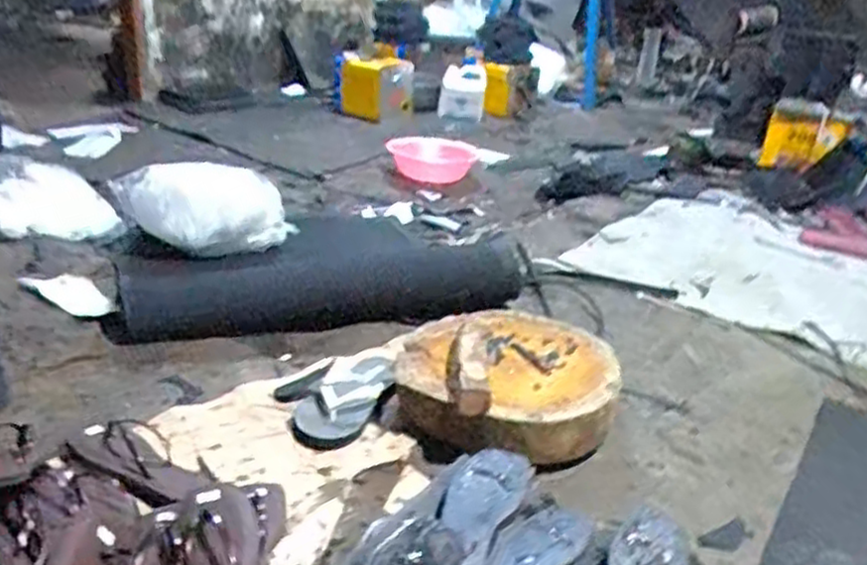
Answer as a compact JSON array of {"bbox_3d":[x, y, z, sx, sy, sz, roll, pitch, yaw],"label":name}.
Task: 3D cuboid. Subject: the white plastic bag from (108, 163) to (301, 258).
[{"bbox_3d":[-0.547,-0.167,1.779,0.376,0.211,0.214,3,25,-1],"label":"white plastic bag"}]

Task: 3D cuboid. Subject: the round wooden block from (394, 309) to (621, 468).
[{"bbox_3d":[0.123,0.136,1.186,0.340,0.108,0.379,0,26,-9],"label":"round wooden block"}]

